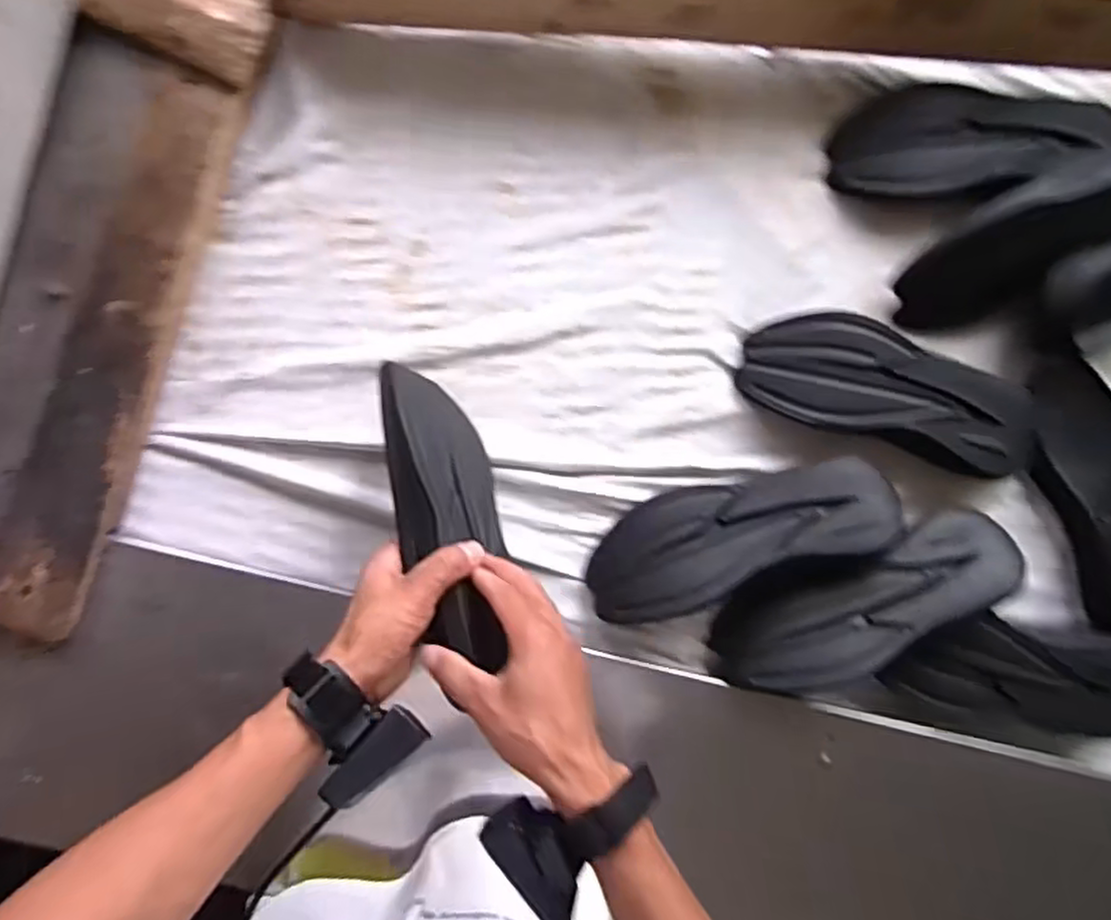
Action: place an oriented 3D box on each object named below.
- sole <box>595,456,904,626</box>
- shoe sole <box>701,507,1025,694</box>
[{"bbox_3d":[0.171,0.065,0.660,0.281,0.054,0.101,-17,90,-7],"label":"sole"},{"bbox_3d":[0.289,0.133,0.655,0.282,0.055,0.109,-21,91,-7],"label":"shoe sole"}]

